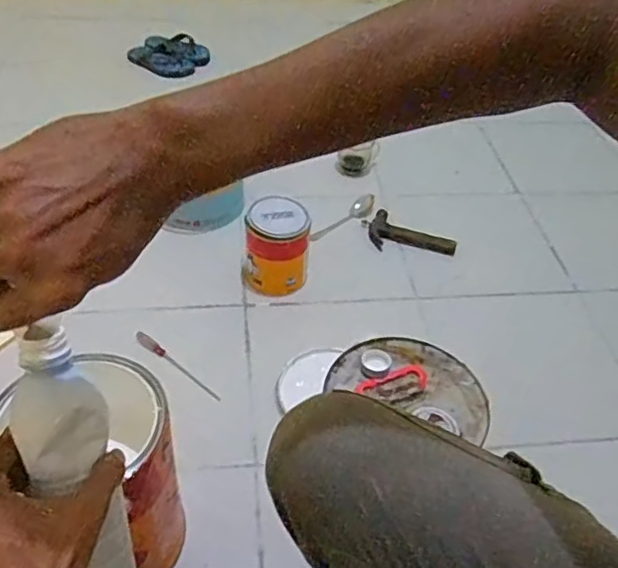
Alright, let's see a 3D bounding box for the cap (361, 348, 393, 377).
[{"bbox_3d":[0.074,0.087,0.693,0.033,0.010,0.034,3,43,-3],"label":"cap"}]

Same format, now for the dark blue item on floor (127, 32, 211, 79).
[{"bbox_3d":[-0.372,-0.630,1.701,0.198,0.056,0.160,28,50,20],"label":"dark blue item on floor"}]

